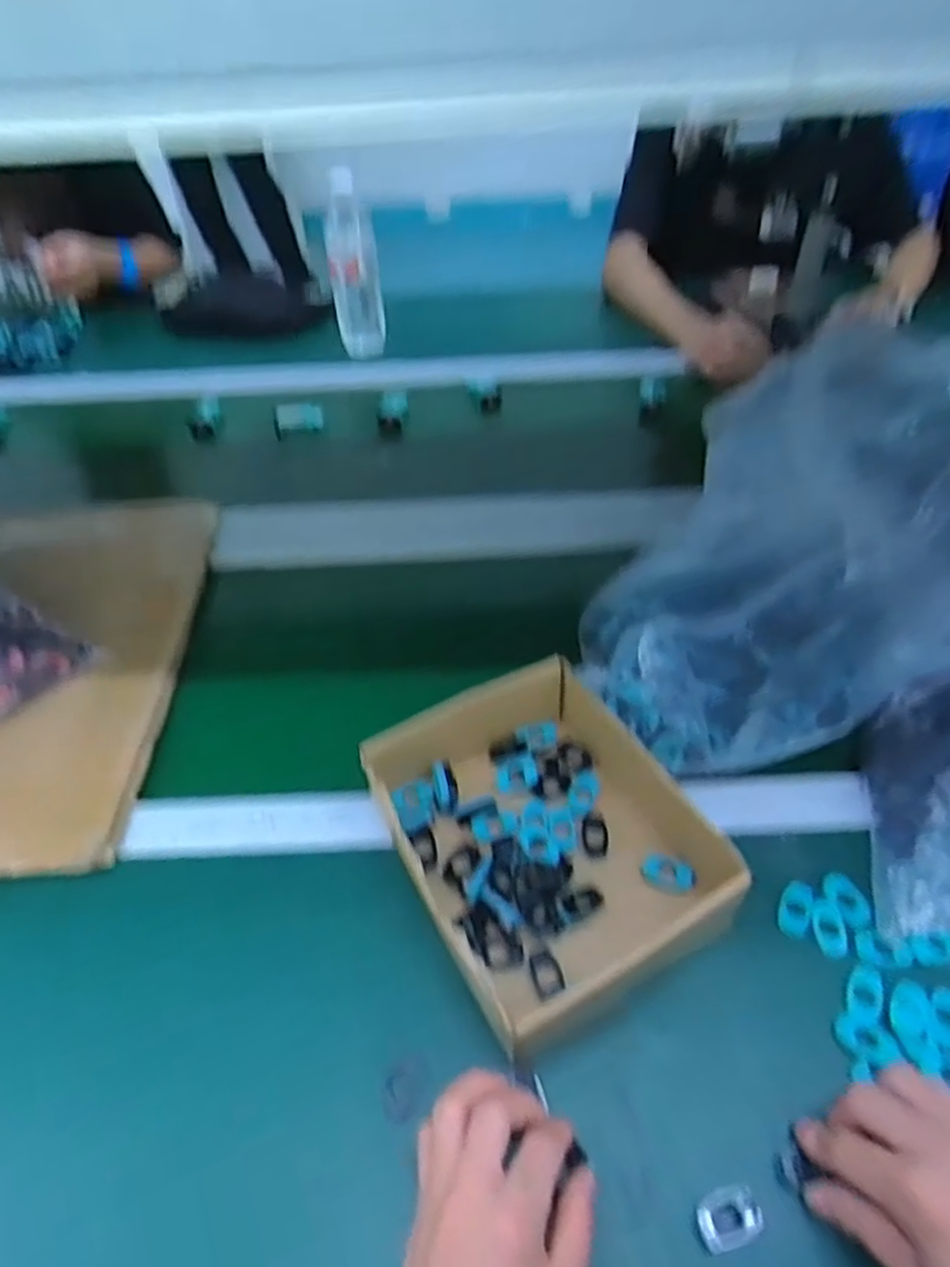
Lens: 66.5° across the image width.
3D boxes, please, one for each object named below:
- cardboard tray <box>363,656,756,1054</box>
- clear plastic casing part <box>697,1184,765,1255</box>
[{"bbox_3d":[0.043,0.132,0.495,0.184,0.061,0.226,-22,49,-18],"label":"cardboard tray"},{"bbox_3d":[0.129,0.297,0.368,0.032,0.009,0.023,-15,47,-12],"label":"clear plastic casing part"}]

